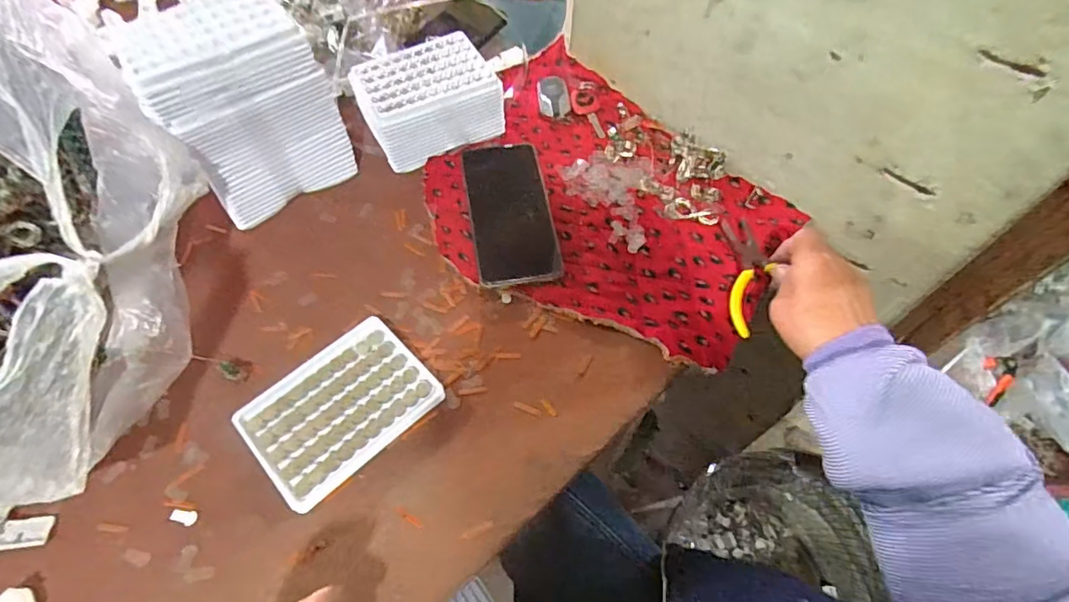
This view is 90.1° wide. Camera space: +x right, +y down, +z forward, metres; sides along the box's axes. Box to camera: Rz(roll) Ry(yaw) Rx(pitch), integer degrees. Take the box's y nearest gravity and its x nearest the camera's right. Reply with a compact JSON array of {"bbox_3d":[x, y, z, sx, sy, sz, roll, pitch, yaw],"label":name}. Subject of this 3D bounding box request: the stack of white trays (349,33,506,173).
[{"bbox_3d":[-0.110,-0.208,0.551,0.132,0.065,0.097,-25,62,-17],"label":"stack of white trays"}]

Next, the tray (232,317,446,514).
[{"bbox_3d":[-0.147,0.080,0.410,0.098,0.016,0.131,41,65,21],"label":"tray"}]

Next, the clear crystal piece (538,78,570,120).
[{"bbox_3d":[0.021,-0.231,0.603,0.034,0.011,0.057,-4,58,-5],"label":"clear crystal piece"}]

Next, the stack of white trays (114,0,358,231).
[{"bbox_3d":[-0.254,-0.170,0.471,0.130,0.150,0.083,-38,67,-22],"label":"stack of white trays"}]

